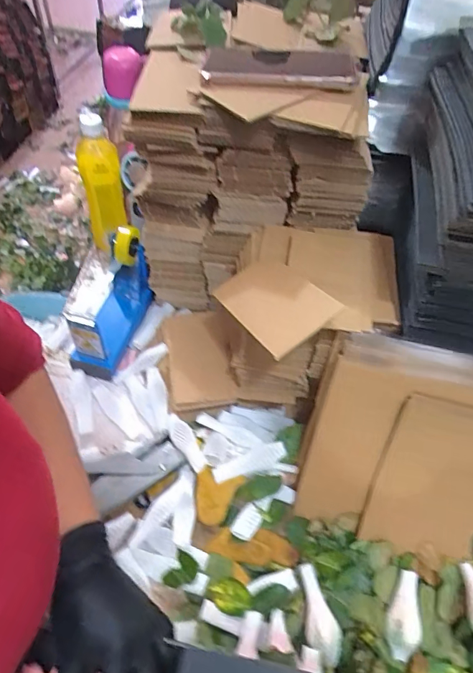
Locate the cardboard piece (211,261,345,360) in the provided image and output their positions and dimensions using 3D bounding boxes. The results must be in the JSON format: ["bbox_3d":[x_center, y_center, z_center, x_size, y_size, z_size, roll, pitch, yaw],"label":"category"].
[{"bbox_3d":[0.038,-0.036,0.449,0.080,0.007,0.130,-38,45,-5],"label":"cardboard piece"}]

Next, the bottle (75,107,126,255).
[{"bbox_3d":[-0.213,-0.233,0.696,0.060,0.232,0.064,-10,54,-12],"label":"bottle"}]

